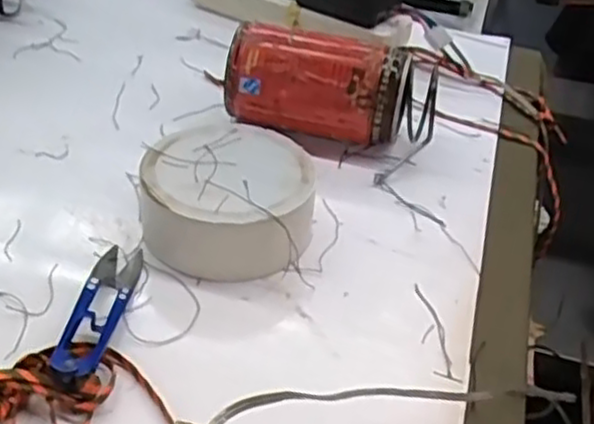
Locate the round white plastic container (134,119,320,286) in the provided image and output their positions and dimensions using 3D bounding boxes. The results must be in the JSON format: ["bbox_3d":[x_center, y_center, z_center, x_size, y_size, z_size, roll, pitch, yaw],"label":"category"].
[{"bbox_3d":[-0.037,-0.005,0.386,0.089,0.039,0.095,2,37,-5],"label":"round white plastic container"}]

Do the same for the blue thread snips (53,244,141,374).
[{"bbox_3d":[-0.091,0.042,0.333,0.021,0.016,0.095,7,36,2],"label":"blue thread snips"}]

